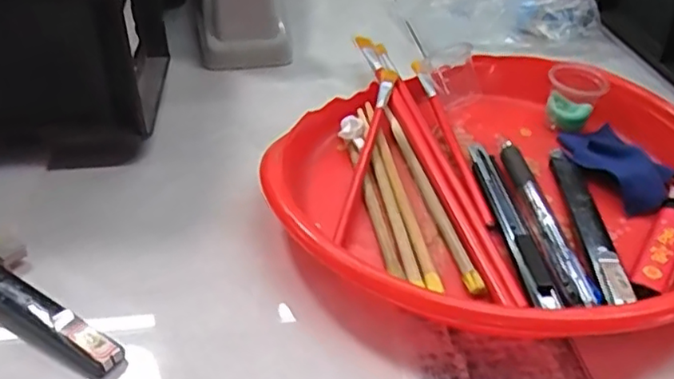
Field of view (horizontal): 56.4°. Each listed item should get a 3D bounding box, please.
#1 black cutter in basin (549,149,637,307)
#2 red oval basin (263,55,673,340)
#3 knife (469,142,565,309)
[{"bbox_3d":[0.133,0.015,0.334,0.015,0.009,0.128,2,38,2],"label":"black cutter in basin"},{"bbox_3d":[0.093,-0.009,0.355,0.233,0.037,0.215,25,44,28],"label":"red oval basin"},{"bbox_3d":[0.091,0.013,0.336,0.014,0.007,0.131,-2,38,-4],"label":"knife"}]

